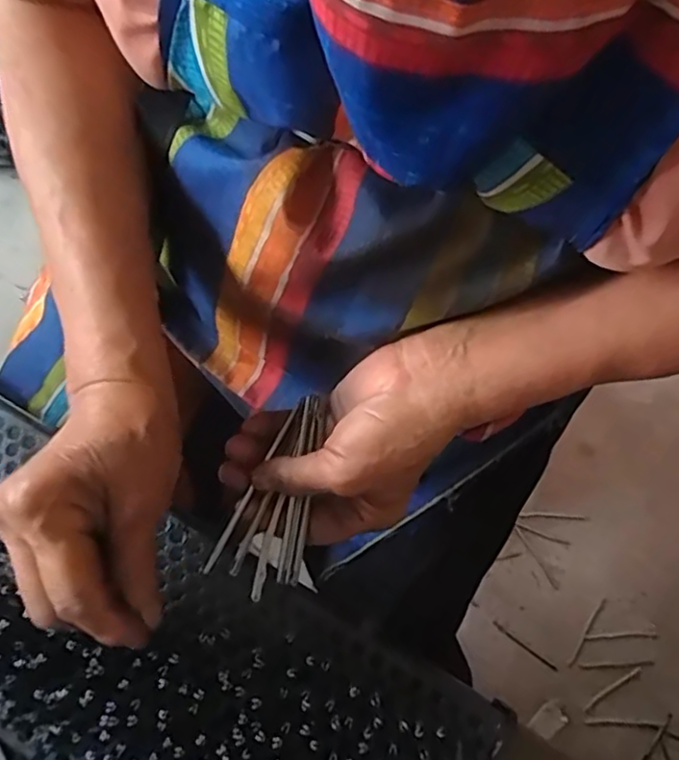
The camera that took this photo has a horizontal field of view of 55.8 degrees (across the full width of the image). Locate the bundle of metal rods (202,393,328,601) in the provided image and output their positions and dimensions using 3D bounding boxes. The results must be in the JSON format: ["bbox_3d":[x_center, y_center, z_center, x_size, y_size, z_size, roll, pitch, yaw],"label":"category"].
[{"bbox_3d":[-0.032,0.061,0.354,0.045,0.012,0.110,19,76,5],"label":"bundle of metal rods"}]

